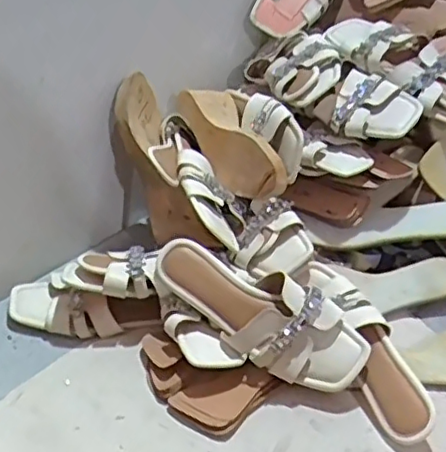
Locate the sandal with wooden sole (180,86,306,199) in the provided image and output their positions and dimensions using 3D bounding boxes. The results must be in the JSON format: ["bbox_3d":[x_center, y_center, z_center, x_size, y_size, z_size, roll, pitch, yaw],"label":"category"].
[{"bbox_3d":[0.022,-0.119,0.816,0.104,0.083,0.199,-15,38,-23],"label":"sandal with wooden sole"}]

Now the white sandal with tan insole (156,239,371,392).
[{"bbox_3d":[0.038,0.093,0.682,0.243,0.100,0.055,28,1,13],"label":"white sandal with tan insole"}]

